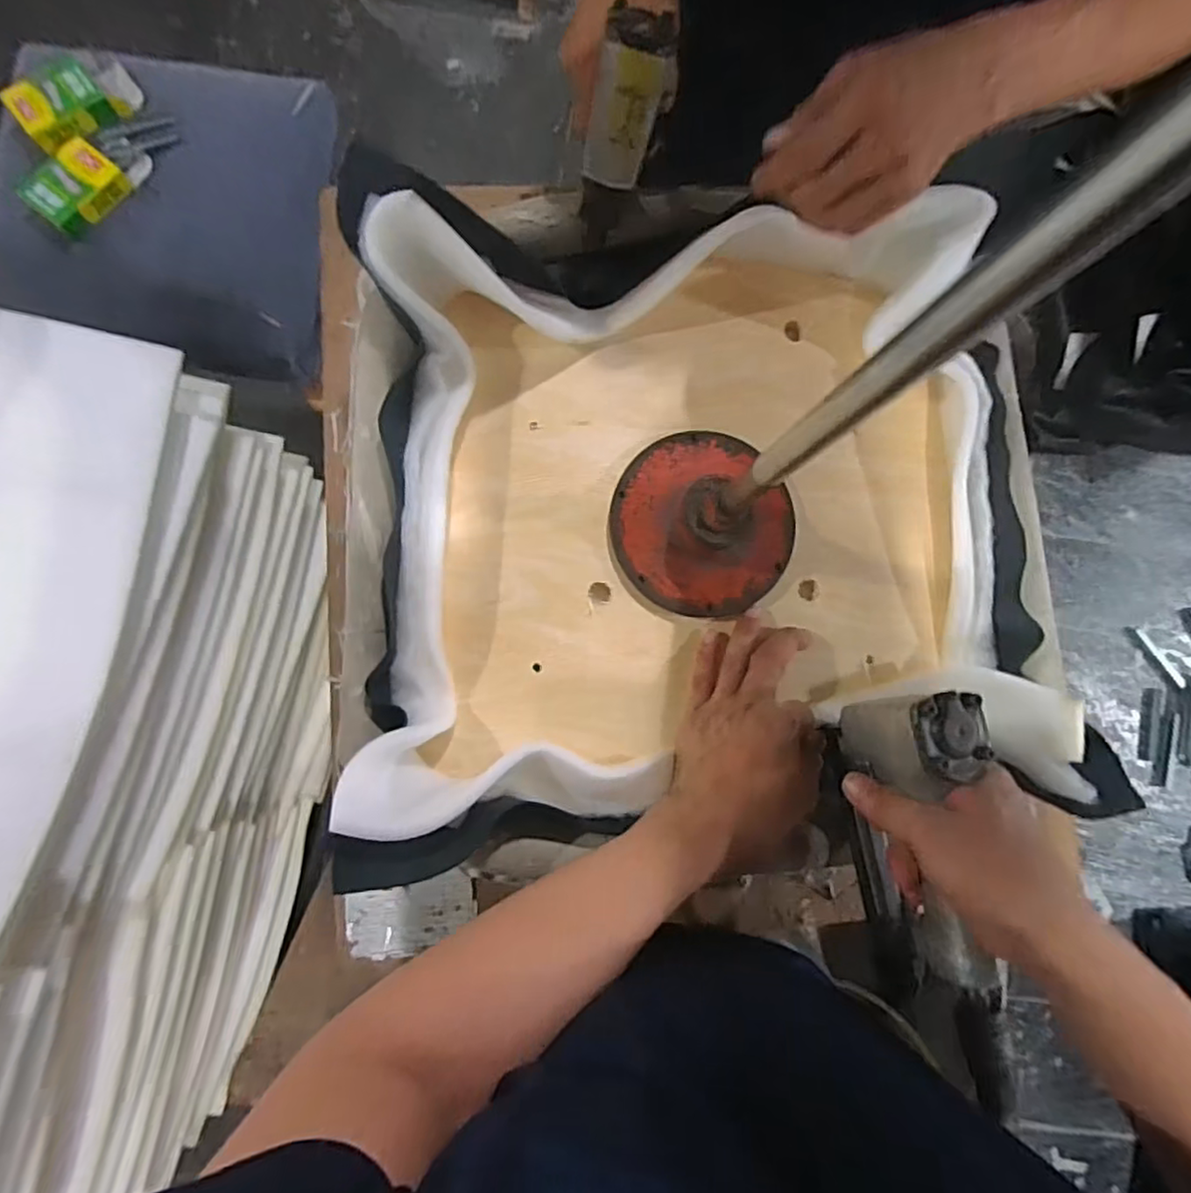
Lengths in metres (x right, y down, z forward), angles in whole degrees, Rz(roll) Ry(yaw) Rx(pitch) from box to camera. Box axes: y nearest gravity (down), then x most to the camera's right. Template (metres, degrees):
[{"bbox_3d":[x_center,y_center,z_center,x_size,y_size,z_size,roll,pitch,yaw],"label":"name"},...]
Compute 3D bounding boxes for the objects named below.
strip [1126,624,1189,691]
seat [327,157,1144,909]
[{"bbox_3d":[0.801,0.086,0.919,0.021,0.007,0.114,-39,88,-8],"label":"strip"},{"bbox_3d":[0.084,-0.062,0.477,0.505,0.100,0.450,-2,84,-5],"label":"seat"}]

